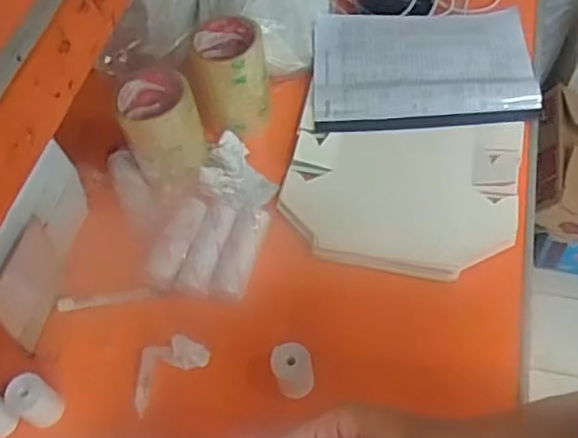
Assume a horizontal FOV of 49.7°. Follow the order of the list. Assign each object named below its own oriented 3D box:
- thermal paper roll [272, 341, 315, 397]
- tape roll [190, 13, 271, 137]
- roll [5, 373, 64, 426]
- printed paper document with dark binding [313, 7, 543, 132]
[{"bbox_3d":[0.004,0.152,0.631,0.039,0.042,0.042,-8,55,0],"label":"thermal paper roll"},{"bbox_3d":[-0.073,-0.184,0.801,0.085,0.121,0.097,-1,56,5],"label":"tape roll"},{"bbox_3d":[-0.259,0.186,0.634,0.040,0.054,0.040,-3,56,4],"label":"roll"},{"bbox_3d":[0.181,-0.213,0.849,0.290,0.030,0.205,0,63,3],"label":"printed paper document with dark binding"}]

